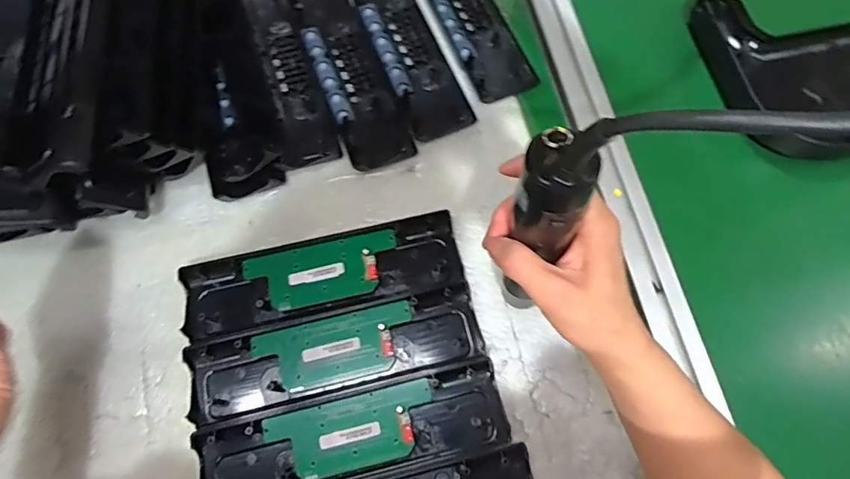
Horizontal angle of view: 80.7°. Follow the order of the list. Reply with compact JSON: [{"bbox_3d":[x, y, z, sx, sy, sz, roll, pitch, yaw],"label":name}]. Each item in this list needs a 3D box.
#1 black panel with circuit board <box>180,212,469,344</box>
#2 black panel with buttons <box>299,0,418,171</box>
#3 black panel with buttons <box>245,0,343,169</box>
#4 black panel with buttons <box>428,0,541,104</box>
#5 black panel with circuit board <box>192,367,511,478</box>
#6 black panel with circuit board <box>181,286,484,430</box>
[{"bbox_3d":[-0.090,0.035,0.449,0.244,0.019,0.070,-11,70,-2],"label":"black panel with circuit board"},{"bbox_3d":[-0.078,-0.179,0.525,0.069,0.015,0.238,-22,71,-5],"label":"black panel with buttons"},{"bbox_3d":[-0.141,-0.181,0.523,0.057,0.017,0.237,-17,70,-4],"label":"black panel with buttons"},{"bbox_3d":[0.044,-0.254,0.547,0.070,0.014,0.243,-21,71,-5],"label":"black panel with buttons"},{"bbox_3d":[-0.057,0.163,0.402,0.243,0.013,0.065,-12,70,-2],"label":"black panel with circuit board"},{"bbox_3d":[-0.076,0.097,0.425,0.242,0.009,0.065,-13,70,-2],"label":"black panel with circuit board"}]

